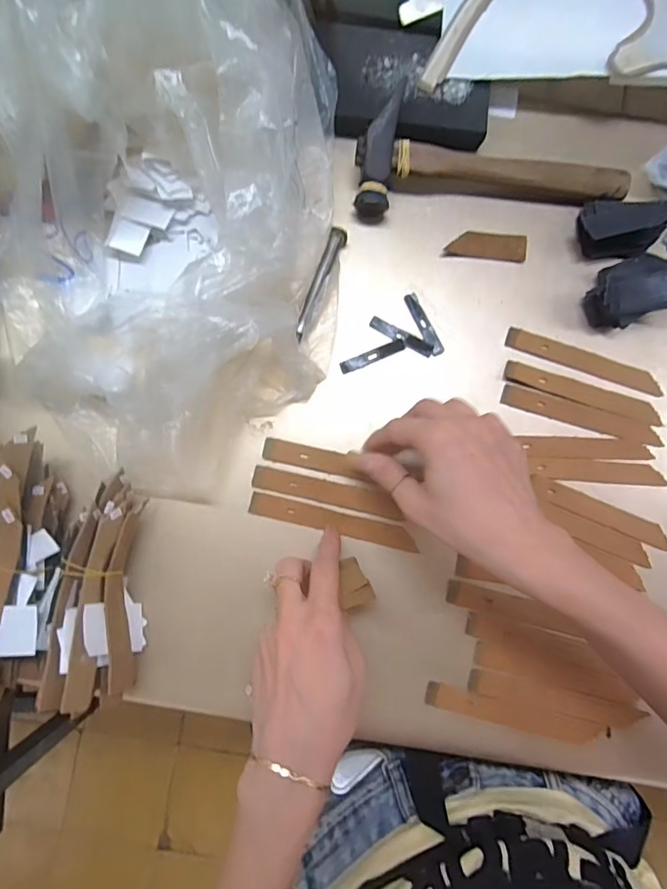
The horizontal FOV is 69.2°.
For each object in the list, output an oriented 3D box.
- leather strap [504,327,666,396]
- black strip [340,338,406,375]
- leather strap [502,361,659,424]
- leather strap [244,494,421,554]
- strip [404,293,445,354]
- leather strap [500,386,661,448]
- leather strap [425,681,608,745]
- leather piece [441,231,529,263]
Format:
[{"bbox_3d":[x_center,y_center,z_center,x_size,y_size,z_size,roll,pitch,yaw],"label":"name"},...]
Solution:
[{"bbox_3d":[0.199,-0.066,0.384,0.125,0.004,0.020,18,85,2],"label":"leather strap"},{"bbox_3d":[0.031,-0.069,0.376,0.053,0.004,0.010,-25,87,-6],"label":"black strip"},{"bbox_3d":[0.197,-0.041,0.379,0.124,0.004,0.016,18,82,0],"label":"leather strap"},{"bbox_3d":[0.001,0.058,0.360,0.126,0.004,0.017,15,83,-2],"label":"leather strap"},{"bbox_3d":[0.071,-0.095,0.380,0.010,0.004,0.053,-25,87,-6],"label":"strip"},{"bbox_3d":[0.194,-0.022,0.379,0.126,0.004,0.018,17,89,1],"label":"leather strap"},{"bbox_3d":[0.129,0.194,0.346,0.126,0.004,0.018,14,83,-1],"label":"leather strap"},{"bbox_3d":[0.123,-0.161,0.392,0.065,0.004,0.022,5,87,-1],"label":"leather piece"}]

